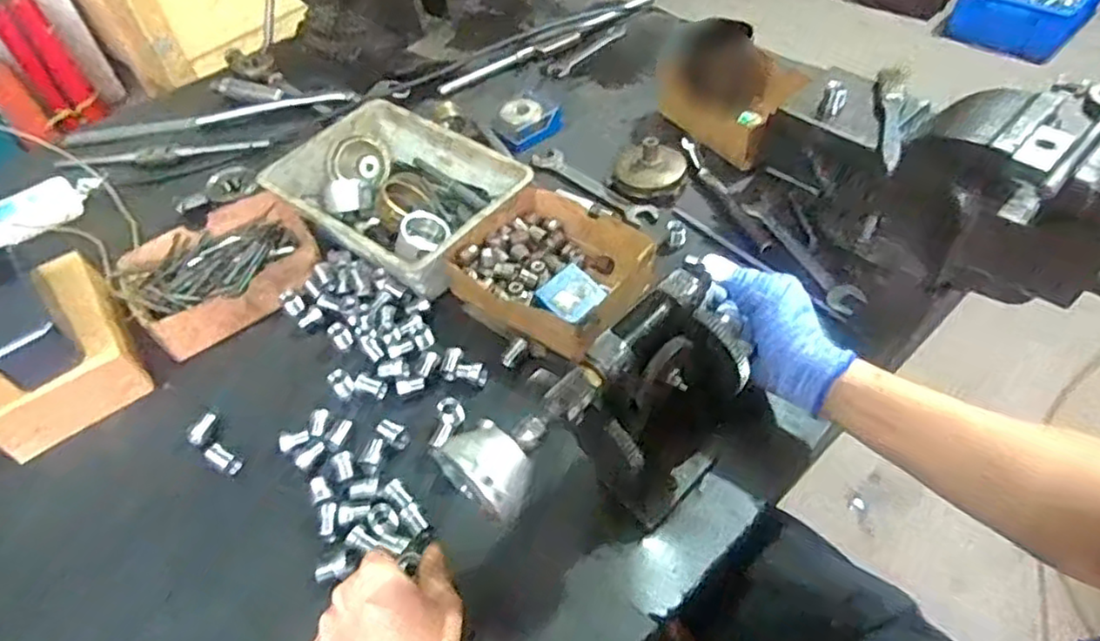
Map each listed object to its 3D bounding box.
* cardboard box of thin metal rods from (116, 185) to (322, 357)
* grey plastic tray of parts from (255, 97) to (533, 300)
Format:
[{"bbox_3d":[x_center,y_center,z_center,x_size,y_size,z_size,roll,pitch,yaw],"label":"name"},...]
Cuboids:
[{"bbox_3d":[-0.327,-0.055,0.677,0.181,0.037,0.143,-34,54,-21],"label":"cardboard box of thin metal rods"},{"bbox_3d":[-0.162,-0.133,0.701,0.253,0.060,0.169,28,57,27],"label":"grey plastic tray of parts"}]

